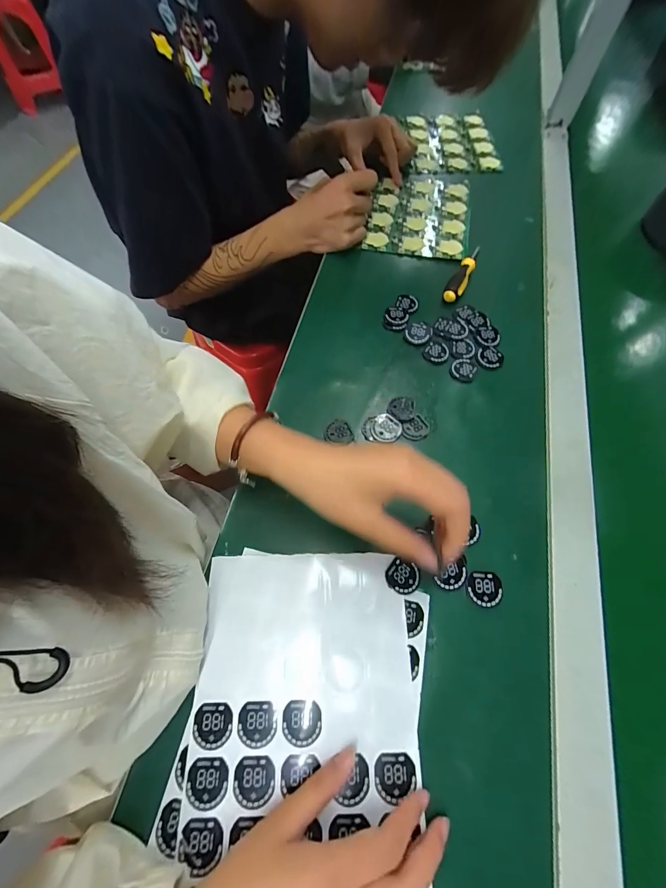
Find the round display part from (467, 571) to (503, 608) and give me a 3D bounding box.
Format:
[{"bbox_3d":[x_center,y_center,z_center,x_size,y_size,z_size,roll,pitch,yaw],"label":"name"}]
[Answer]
[{"bbox_3d":[0.131,0.126,0.299,0.028,0.004,0.028,3,72,2],"label":"round display part"}]

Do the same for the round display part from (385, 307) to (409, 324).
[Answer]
[{"bbox_3d":[0.079,-0.160,0.432,0.029,0.005,0.025,24,68,12],"label":"round display part"}]

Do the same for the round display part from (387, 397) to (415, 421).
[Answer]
[{"bbox_3d":[0.075,-0.039,0.378,0.029,0.004,0.028,1,65,2],"label":"round display part"}]

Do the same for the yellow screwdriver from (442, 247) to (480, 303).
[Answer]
[{"bbox_3d":[0.173,-0.227,0.455,0.021,0.018,0.114,25,68,13],"label":"yellow screwdriver"}]

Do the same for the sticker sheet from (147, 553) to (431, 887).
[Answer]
[{"bbox_3d":[-0.025,0.240,0.247,0.174,0.008,0.306,-2,65,1],"label":"sticker sheet"}]

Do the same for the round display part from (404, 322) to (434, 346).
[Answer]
[{"bbox_3d":[0.104,-0.136,0.422,0.031,0.005,0.035,24,68,12],"label":"round display part"}]

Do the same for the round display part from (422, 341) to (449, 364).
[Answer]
[{"bbox_3d":[0.123,-0.110,0.410,0.028,0.004,0.032,37,71,17],"label":"round display part"}]

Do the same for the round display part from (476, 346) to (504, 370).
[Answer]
[{"bbox_3d":[0.184,-0.102,0.407,0.030,0.004,0.031,-1,65,1],"label":"round display part"}]

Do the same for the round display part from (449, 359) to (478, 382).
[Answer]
[{"bbox_3d":[0.151,-0.086,0.398,0.029,0.004,0.031,21,67,11],"label":"round display part"}]

